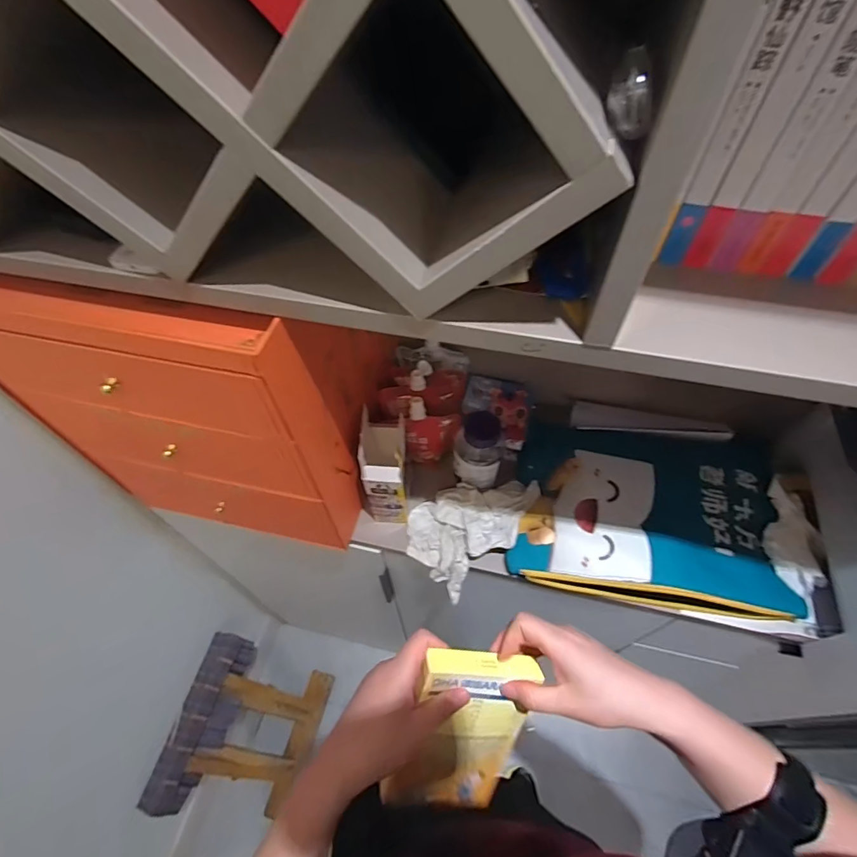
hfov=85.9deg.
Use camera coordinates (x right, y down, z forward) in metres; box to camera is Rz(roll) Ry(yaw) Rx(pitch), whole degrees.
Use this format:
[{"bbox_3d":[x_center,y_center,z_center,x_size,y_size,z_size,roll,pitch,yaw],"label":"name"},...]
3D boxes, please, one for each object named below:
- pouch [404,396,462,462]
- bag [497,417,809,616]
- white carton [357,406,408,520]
[{"bbox_3d":[0.006,0.002,0.617,0.074,0.109,0.031,-5,56,-2],"label":"pouch"},{"bbox_3d":[0.280,0.104,0.594,0.315,0.049,0.223,8,56,7],"label":"bag"},{"bbox_3d":[-0.054,0.047,0.587,0.049,0.143,0.095,-2,56,0],"label":"white carton"}]

